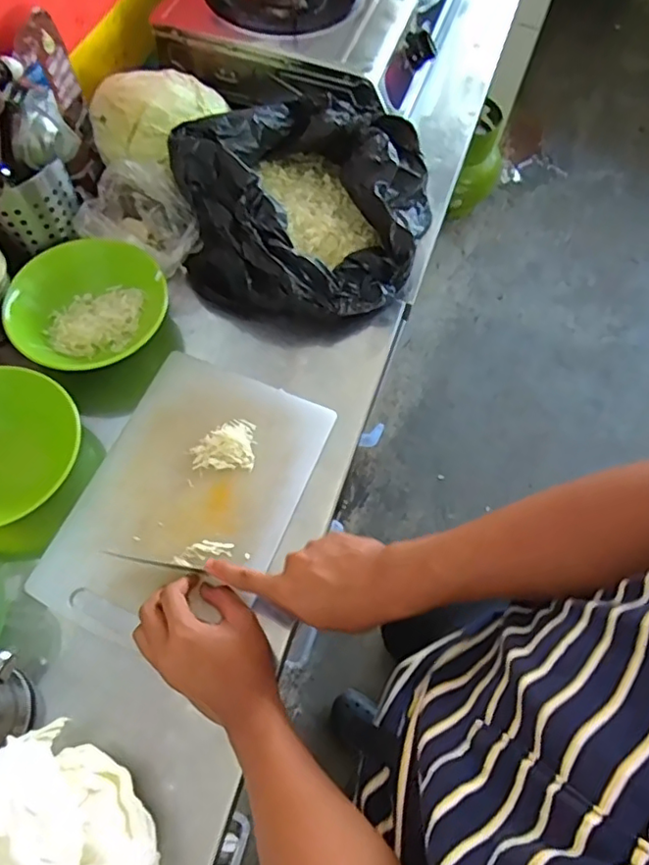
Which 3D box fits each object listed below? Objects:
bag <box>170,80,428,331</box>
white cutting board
[{"bbox_3d":[-0.025,-0.269,0.721,0.291,0.128,0.266,-9,64,-7],"label":"bag"},{"bbox_3d":[-0.137,0.063,0.611,0.204,0.018,0.301,22,64,8],"label":"white cutting board"}]

